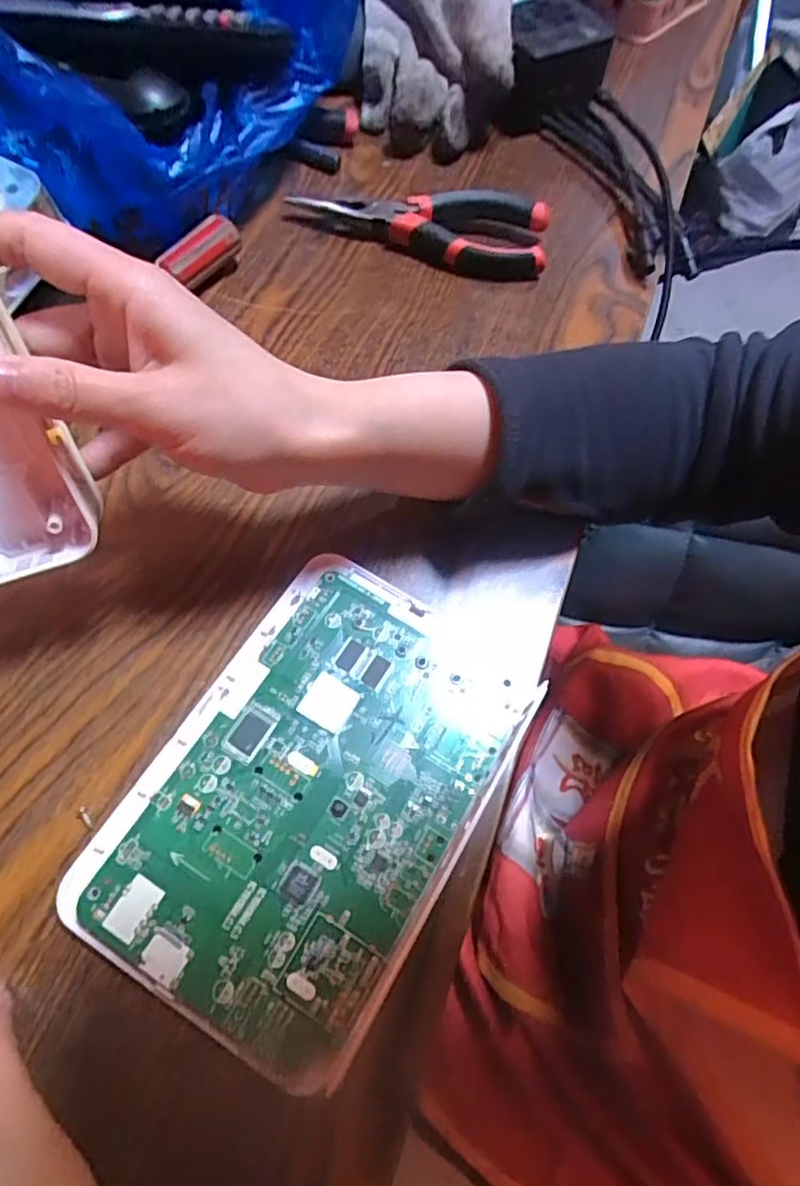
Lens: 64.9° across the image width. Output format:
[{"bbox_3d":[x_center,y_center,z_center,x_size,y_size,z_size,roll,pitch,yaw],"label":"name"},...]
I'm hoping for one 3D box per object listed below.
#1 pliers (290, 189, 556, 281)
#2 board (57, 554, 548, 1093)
[{"bbox_3d":[0.012,-0.228,0.394,0.158,0.028,0.046,3,65,-3],"label":"pliers"},{"bbox_3d":[-0.033,0.075,0.253,0.121,0.012,0.174,30,67,9],"label":"board"}]

